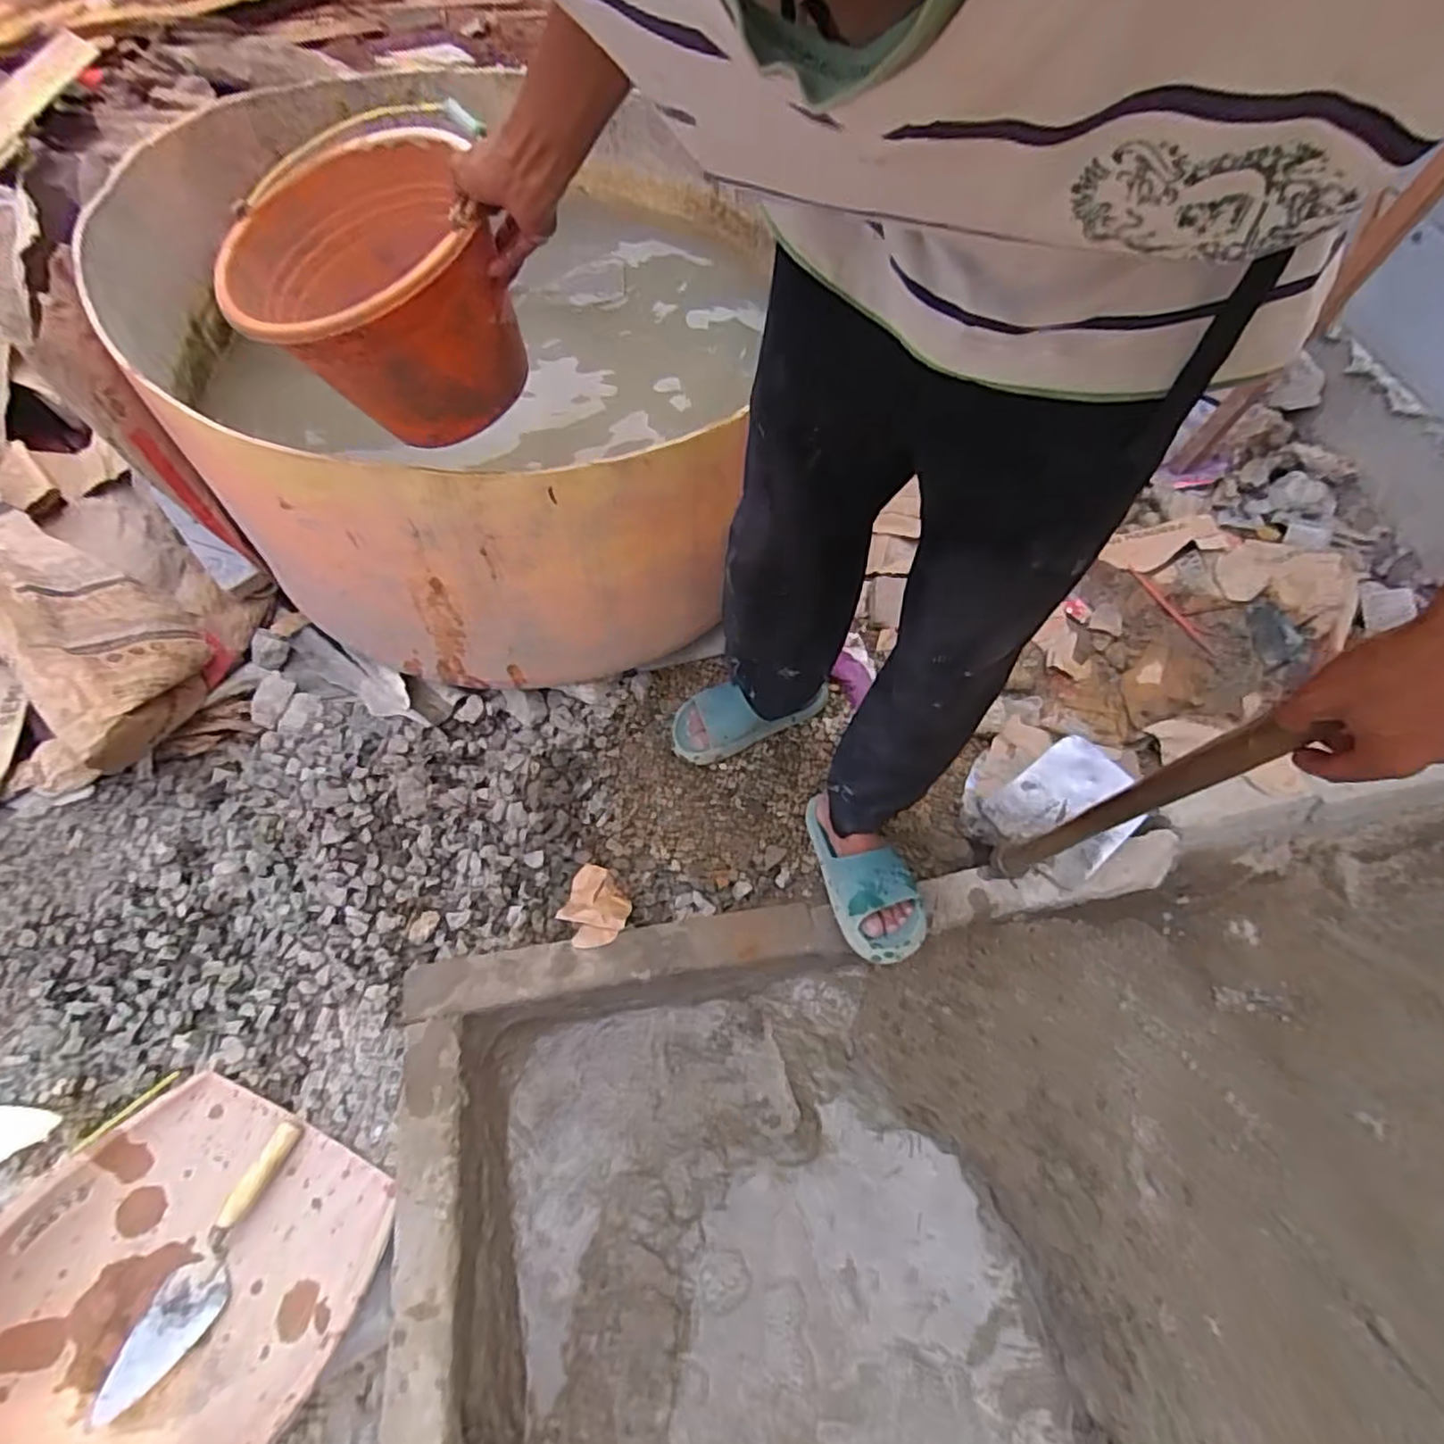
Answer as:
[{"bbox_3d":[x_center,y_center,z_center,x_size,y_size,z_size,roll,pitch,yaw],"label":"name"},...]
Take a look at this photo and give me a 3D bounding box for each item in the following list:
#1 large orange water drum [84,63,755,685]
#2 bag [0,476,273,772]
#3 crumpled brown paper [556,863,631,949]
[{"bbox_3d":[-0.432,-0.617,1.189,0.943,0.468,1.029,2,61,3],"label":"large orange water drum"},{"bbox_3d":[-1.001,-0.215,1.102,0.599,0.270,0.324,34,67,19],"label":"bag"},{"bbox_3d":[-0.205,0.289,1.075,0.102,0.021,0.150,-21,38,-26],"label":"crumpled brown paper"}]

